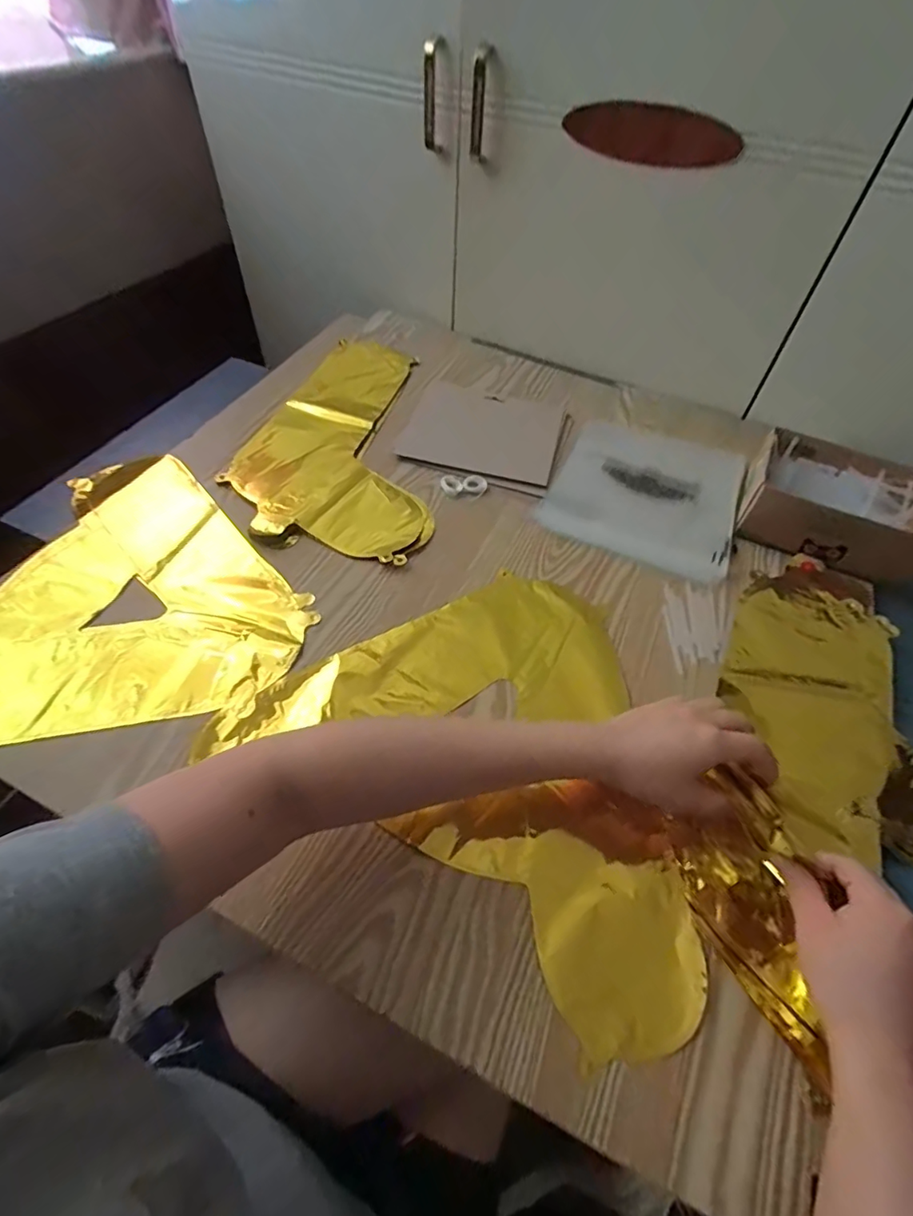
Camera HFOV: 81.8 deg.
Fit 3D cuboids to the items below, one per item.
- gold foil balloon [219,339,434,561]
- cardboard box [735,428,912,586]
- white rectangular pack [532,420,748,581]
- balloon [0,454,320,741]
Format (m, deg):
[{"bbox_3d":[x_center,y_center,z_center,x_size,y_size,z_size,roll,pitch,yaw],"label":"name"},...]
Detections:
[{"bbox_3d":[-0.125,-0.222,0.665,0.237,0.010,0.390,11,54,5],"label":"gold foil balloon"},{"bbox_3d":[0.421,-0.115,0.587,0.186,0.066,0.126,22,55,12],"label":"cardboard box"},{"bbox_3d":[0.231,-0.145,0.633,0.210,0.018,0.219,24,56,14],"label":"white rectangular pack"},{"bbox_3d":[-0.312,-0.037,0.517,0.310,0.019,0.325,-7,54,-8],"label":"balloon"}]

